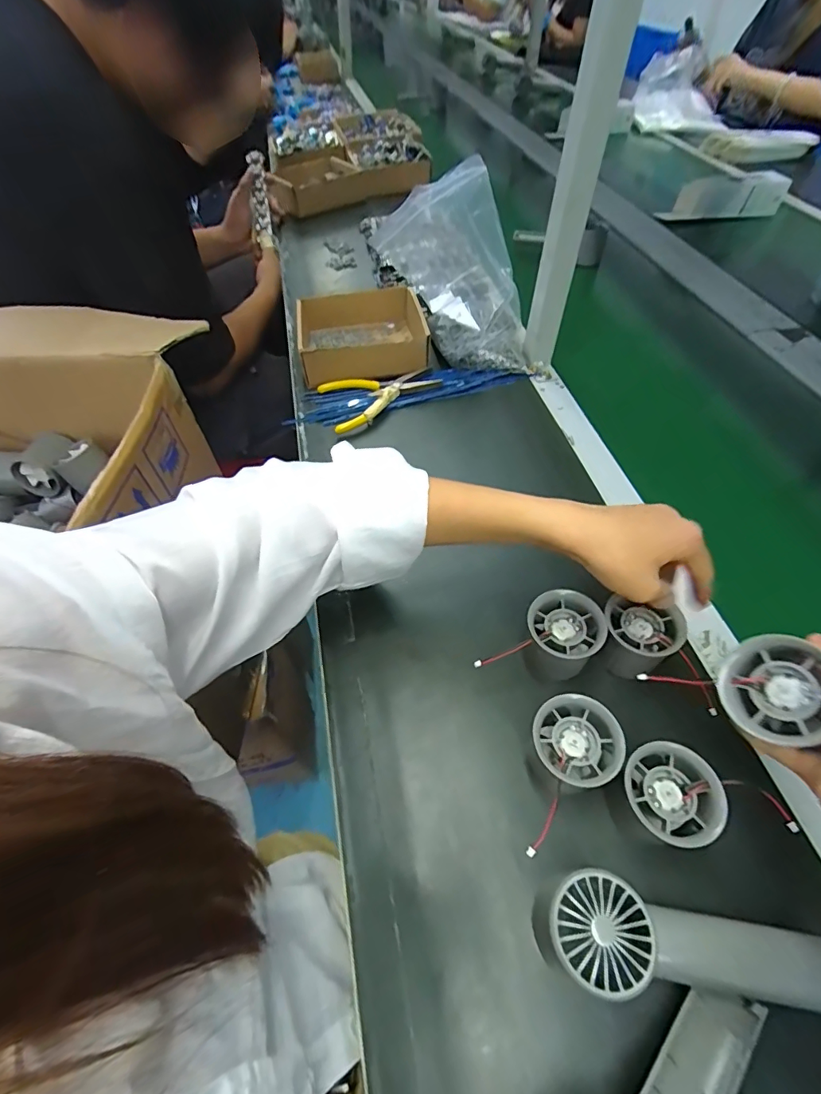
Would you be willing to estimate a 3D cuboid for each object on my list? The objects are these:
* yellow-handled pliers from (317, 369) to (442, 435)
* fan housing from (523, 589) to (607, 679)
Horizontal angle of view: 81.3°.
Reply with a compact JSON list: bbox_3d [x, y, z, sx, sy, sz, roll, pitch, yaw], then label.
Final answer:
[{"bbox_3d":[-0.037,-0.193,0.592,0.137,0.012,0.087,-16,54,-10],"label":"yellow-handled pliers"},{"bbox_3d":[0.118,0.072,0.376,0.052,0.063,0.048,-1,53,2],"label":"fan housing"}]

